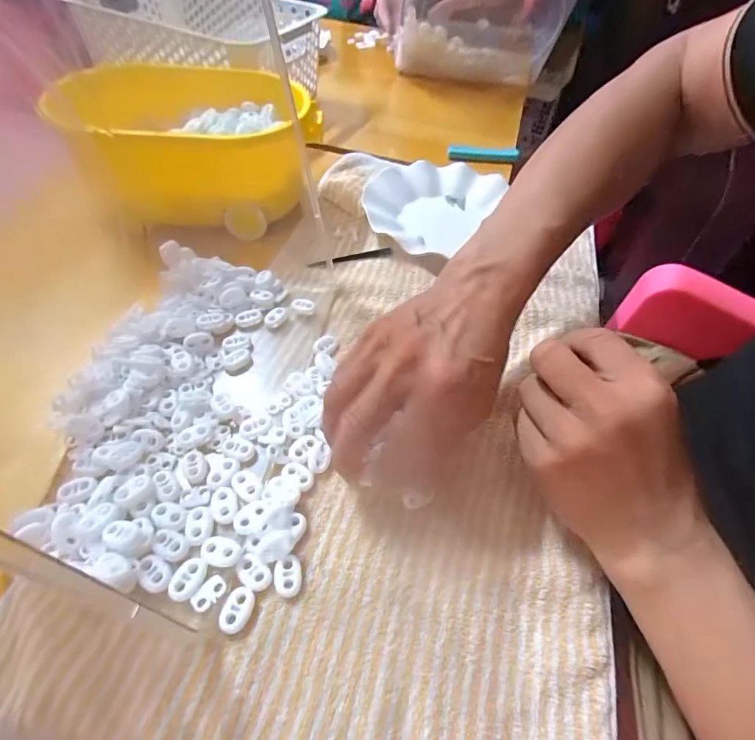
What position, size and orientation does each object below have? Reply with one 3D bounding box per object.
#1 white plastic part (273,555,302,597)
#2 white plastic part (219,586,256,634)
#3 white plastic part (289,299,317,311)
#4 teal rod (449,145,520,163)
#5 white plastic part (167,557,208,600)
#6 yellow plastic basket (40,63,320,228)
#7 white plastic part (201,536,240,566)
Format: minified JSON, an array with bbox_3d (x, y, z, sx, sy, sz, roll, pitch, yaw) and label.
[{"bbox_3d":[-0.051,0.117,0.252,0.015,0.007,0.021,-2,51,-6],"label":"white plastic part"},{"bbox_3d":[-0.075,0.129,0.239,0.015,0.004,0.022,17,52,9],"label":"white plastic part"},{"bbox_3d":[-0.064,-0.054,0.382,0.019,0.012,0.010,1,53,-3],"label":"white plastic part"},{"bbox_3d":[0.147,-0.299,0.613,0.100,0.014,0.020,0,51,-5],"label":"teal rod"},{"bbox_3d":[-0.103,0.113,0.240,0.015,0.004,0.023,24,53,14],"label":"white plastic part"},{"bbox_3d":[-0.179,-0.222,0.447,0.218,0.103,0.166,-9,53,-12],"label":"yellow plastic basket"},{"bbox_3d":[-0.088,0.102,0.250,0.022,0.004,0.015,10,51,3],"label":"white plastic part"}]

